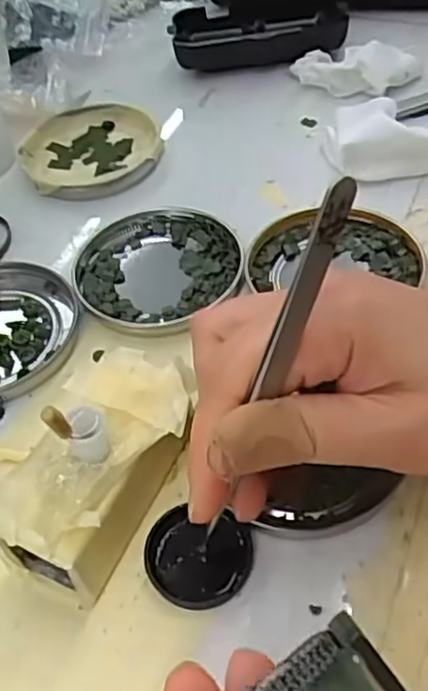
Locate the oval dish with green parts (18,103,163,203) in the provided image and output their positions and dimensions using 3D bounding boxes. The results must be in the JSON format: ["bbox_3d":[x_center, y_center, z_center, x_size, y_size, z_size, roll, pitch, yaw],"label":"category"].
[{"bbox_3d":[-0.070,-0.112,0.393,0.077,0.008,0.077,-18,50,-8],"label":"oval dish with green parts"}]

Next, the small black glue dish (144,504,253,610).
[{"bbox_3d":[-0.006,0.072,0.233,0.035,0.007,0.031,6,51,12],"label":"small black glue dish"}]

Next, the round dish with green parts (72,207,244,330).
[{"bbox_3d":[-0.027,-0.039,0.328,0.077,0.008,0.073,-3,50,4],"label":"round dish with green parts"}]

